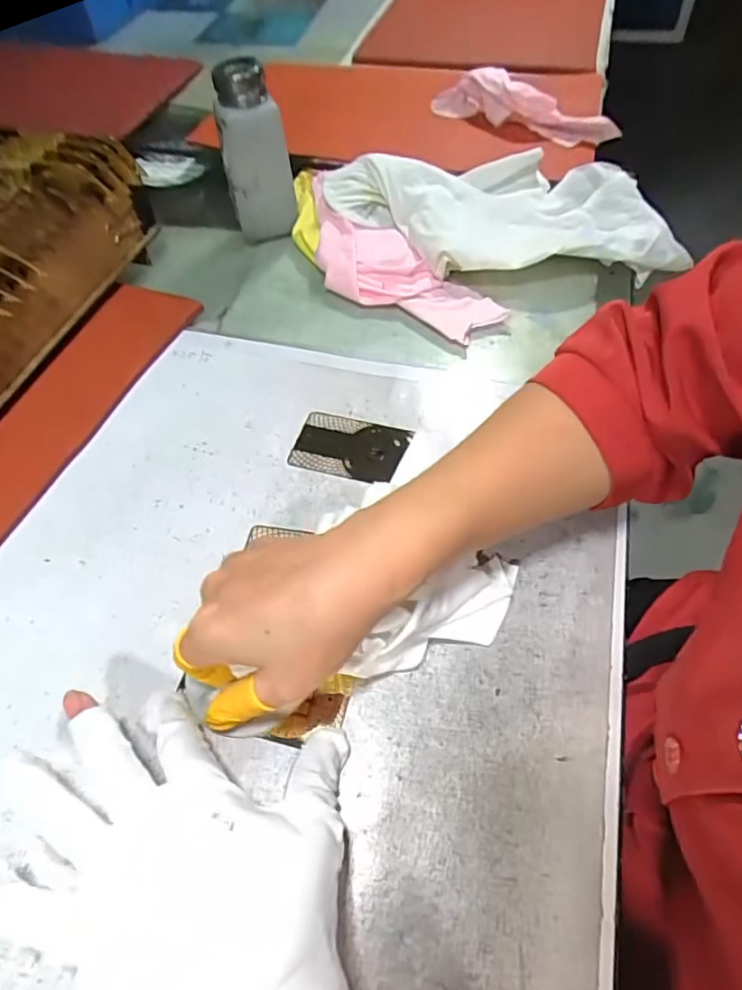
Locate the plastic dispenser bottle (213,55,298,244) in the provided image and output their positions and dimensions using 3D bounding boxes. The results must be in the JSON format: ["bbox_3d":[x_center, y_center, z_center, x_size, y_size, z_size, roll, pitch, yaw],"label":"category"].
[{"bbox_3d":[-0.096,-0.280,0.477,0.052,0.124,0.052,-11,55,-5],"label":"plastic dispenser bottle"}]

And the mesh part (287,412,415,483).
[{"bbox_3d":[-0.014,-0.033,0.377,0.072,0.004,0.050,12,57,11],"label":"mesh part"}]

